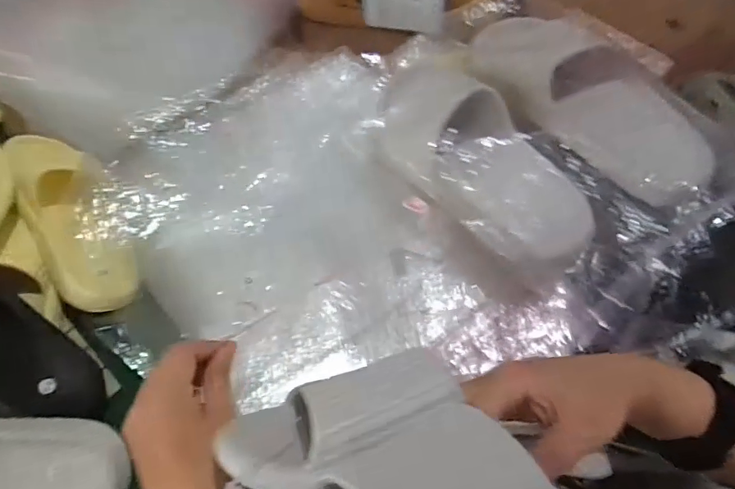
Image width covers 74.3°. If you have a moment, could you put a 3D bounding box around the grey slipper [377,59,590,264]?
[{"bbox_3d":[0.097,-0.090,0.461,0.106,0.068,0.262,-28,65,-10],"label":"grey slipper"}]

